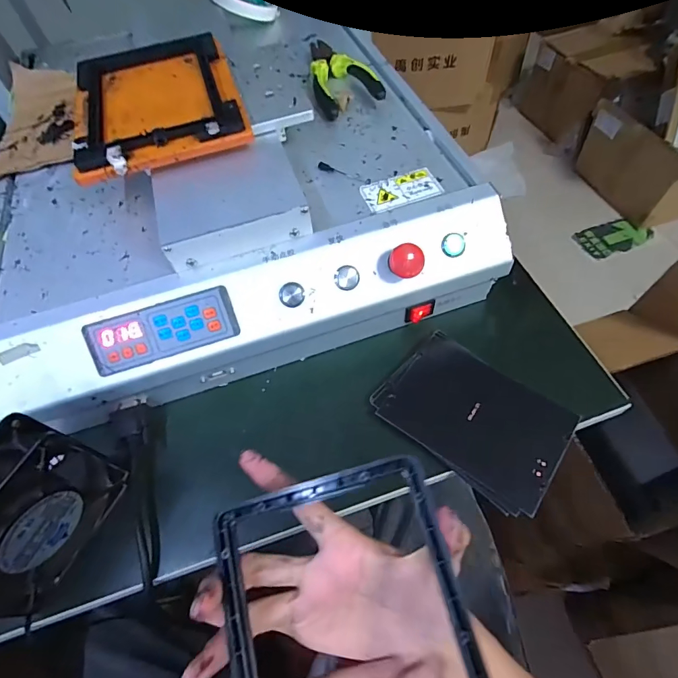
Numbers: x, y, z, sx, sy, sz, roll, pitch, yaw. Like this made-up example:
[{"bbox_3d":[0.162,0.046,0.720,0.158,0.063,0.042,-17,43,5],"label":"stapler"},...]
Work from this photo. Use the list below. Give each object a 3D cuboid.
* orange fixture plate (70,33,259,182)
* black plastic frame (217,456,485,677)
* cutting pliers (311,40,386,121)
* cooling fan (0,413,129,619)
[{"bbox_3d":[-0.174,-0.230,0.391,0.149,0.017,0.196,-18,59,-6],"label":"orange fixture plate"},{"bbox_3d":[0.006,0.151,0.190,0.115,0.007,0.166,-19,67,7],"label":"black plastic frame"},{"bbox_3d":[-0.002,-0.305,0.469,0.068,0.019,0.143,-14,59,-4],"label":"cutting pliers"},{"bbox_3d":[-0.231,0.134,0.302,0.041,0.122,0.121,20,62,16],"label":"cooling fan"}]

